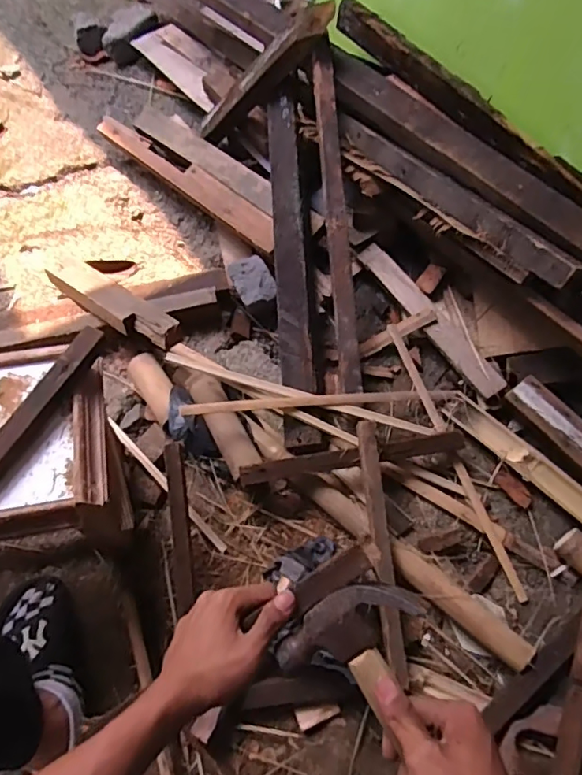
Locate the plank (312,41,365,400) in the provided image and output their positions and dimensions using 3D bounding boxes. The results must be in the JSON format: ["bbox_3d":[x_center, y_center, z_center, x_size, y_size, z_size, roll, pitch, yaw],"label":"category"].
[{"bbox_3d":[0.083,-0.311,0.975,0.048,0.062,0.646,-4,81,-2],"label":"plank"}]

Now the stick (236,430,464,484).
[{"bbox_3d":[0.102,0.105,0.823,0.355,0.031,0.030,-10,62,-4],"label":"stick"}]

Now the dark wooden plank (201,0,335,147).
[{"bbox_3d":[-0.059,-0.618,1.081,0.058,0.387,0.059,34,57,-30],"label":"dark wooden plank"}]

